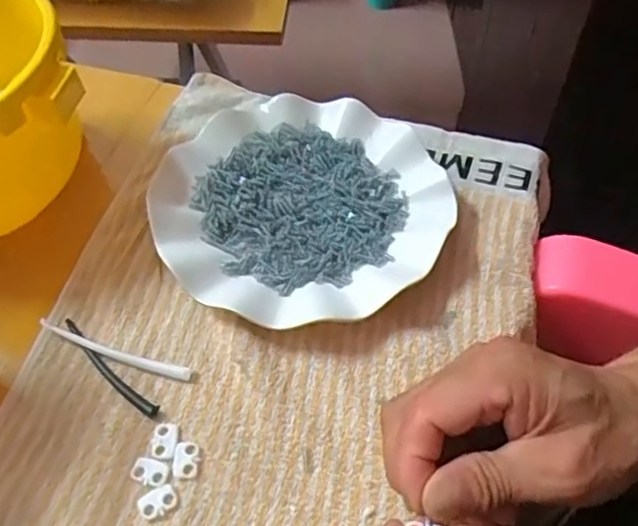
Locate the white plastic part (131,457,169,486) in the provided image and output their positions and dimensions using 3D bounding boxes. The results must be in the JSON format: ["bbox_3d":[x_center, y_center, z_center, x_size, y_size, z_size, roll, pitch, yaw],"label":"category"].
[{"bbox_3d":[-0.085,0.104,0.311,0.018,0.004,0.012,11,56,9],"label":"white plastic part"}]

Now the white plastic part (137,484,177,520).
[{"bbox_3d":[-0.079,0.117,0.303,0.018,0.004,0.012,-25,58,-16],"label":"white plastic part"}]

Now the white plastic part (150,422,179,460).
[{"bbox_3d":[-0.080,0.091,0.320,0.013,0.004,0.019,1,55,2],"label":"white plastic part"}]

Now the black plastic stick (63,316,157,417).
[{"bbox_3d":[-0.119,0.058,0.346,0.085,0.004,0.010,36,63,24],"label":"black plastic stick"}]

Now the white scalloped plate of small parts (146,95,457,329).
[{"bbox_3d":[-0.012,-0.036,0.399,0.177,0.023,0.176,-1,55,1],"label":"white scalloped plate of small parts"}]

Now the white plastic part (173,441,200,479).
[{"bbox_3d":[-0.068,0.100,0.316,0.013,0.004,0.019,0,55,1],"label":"white plastic part"}]

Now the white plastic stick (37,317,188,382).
[{"bbox_3d":[-0.115,0.049,0.349,0.092,0.009,0.008,14,56,11],"label":"white plastic stick"}]

